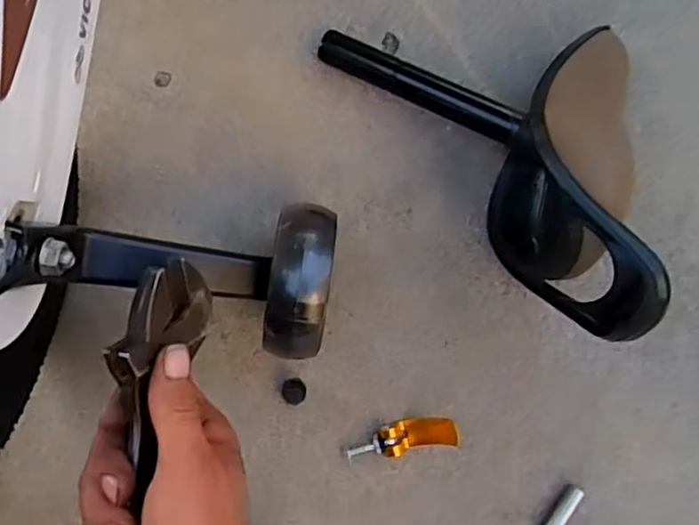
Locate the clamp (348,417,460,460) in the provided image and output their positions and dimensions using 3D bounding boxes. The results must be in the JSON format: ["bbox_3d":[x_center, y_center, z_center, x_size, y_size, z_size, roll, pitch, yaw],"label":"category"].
[{"bbox_3d":[0.040,0.130,0.476,0.085,0.017,0.022,-19,89,22],"label":"clamp"}]

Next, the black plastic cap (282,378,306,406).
[{"bbox_3d":[-0.042,0.097,0.481,0.018,0.010,0.019,0,89,-2],"label":"black plastic cap"}]

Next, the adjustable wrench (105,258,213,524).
[{"bbox_3d":[-0.102,0.117,0.319,0.018,0.063,0.235,7,94,25],"label":"adjustable wrench"}]

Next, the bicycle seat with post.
[{"bbox_3d":[0.086,-0.059,0.421,0.193,0.143,0.203,1,89,-2],"label":"bicycle seat with post"}]

